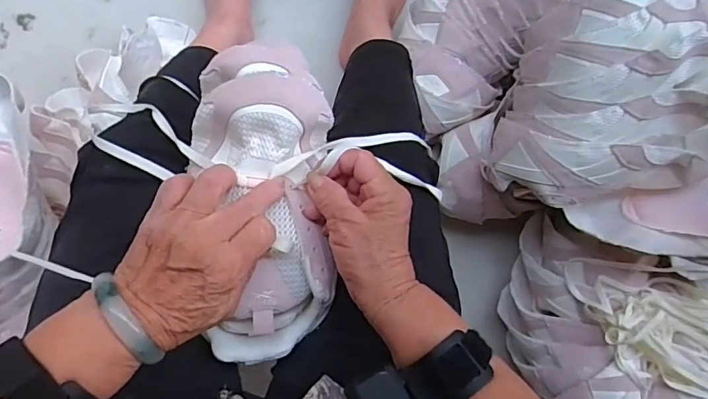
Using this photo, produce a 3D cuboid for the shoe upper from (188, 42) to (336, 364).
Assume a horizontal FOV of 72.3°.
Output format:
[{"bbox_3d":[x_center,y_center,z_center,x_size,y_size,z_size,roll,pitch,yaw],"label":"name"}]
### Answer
[{"bbox_3d":[-0.073,0.004,0.380,0.106,0.048,0.248,-2,91,-6],"label":"shoe upper"}]

